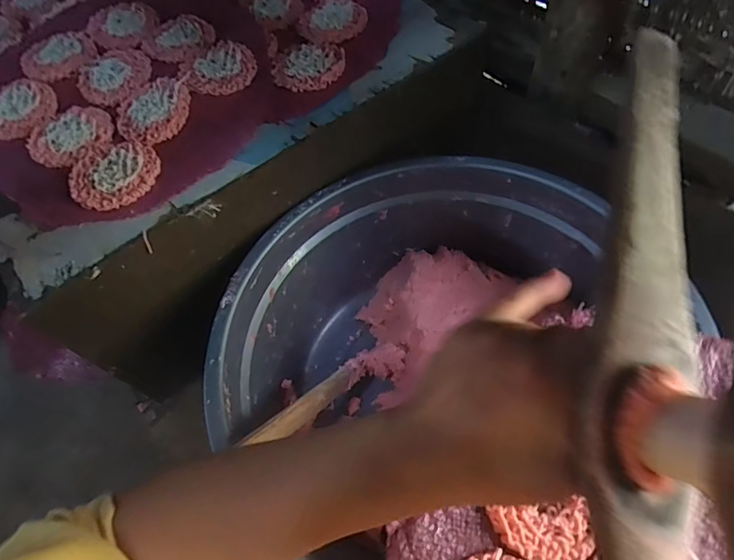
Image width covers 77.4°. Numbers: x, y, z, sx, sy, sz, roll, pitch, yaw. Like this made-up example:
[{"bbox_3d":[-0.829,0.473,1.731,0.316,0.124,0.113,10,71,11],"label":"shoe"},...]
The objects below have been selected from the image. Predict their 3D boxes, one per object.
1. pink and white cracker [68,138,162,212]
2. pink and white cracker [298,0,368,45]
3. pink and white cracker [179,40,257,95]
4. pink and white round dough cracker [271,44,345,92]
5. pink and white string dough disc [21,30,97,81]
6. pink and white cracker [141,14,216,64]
[{"bbox_3d":[-0.232,-0.100,0.421,0.075,0.008,0.078,-20,63,-8],"label":"pink and white cracker"},{"bbox_3d":[-0.040,-0.293,0.515,0.076,0.007,0.078,-41,68,-17],"label":"pink and white cracker"},{"bbox_3d":[-0.153,-0.219,0.475,0.072,0.010,0.074,-1,62,2],"label":"pink and white cracker"},{"bbox_3d":[-0.060,-0.224,0.477,0.075,0.004,0.065,-10,62,-3],"label":"pink and white round dough cracker"},{"bbox_3d":[-0.343,-0.250,0.510,0.077,0.007,0.082,-1,62,2],"label":"pink and white string dough disc"},{"bbox_3d":[-0.208,-0.269,0.510,0.080,0.004,0.076,-1,62,2],"label":"pink and white cracker"}]

